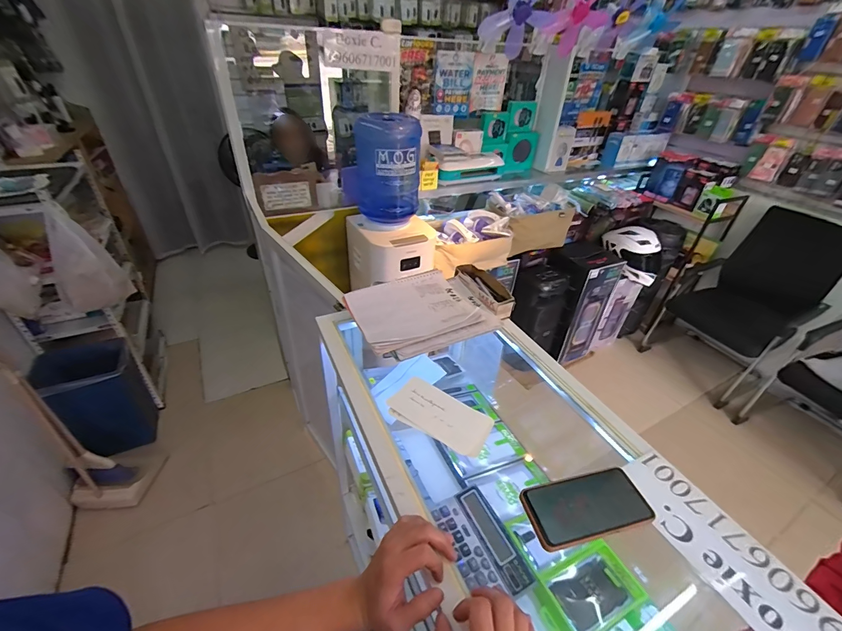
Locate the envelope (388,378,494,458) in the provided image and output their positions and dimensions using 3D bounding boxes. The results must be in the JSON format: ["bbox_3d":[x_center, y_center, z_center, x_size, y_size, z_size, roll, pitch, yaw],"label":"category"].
[{"bbox_3d":[0.031,0.168,0.609,0.169,0.016,0.083,23,42,25],"label":"envelope"}]

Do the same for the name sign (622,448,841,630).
[{"bbox_3d":[0.387,0.300,0.456,0.101,0.008,0.272,-14,40,-22],"label":"name sign"}]

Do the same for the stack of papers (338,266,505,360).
[{"bbox_3d":[-0.003,-0.015,0.794,0.276,0.036,0.217,-16,41,-23],"label":"stack of papers"}]

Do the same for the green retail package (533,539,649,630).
[{"bbox_3d":[0.293,0.476,0.624,0.195,0.022,0.105,-8,39,-28],"label":"green retail package"}]

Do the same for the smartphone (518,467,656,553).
[{"bbox_3d":[0.223,0.255,0.485,0.166,0.012,0.081,-9,39,-15],"label":"smartphone"}]

